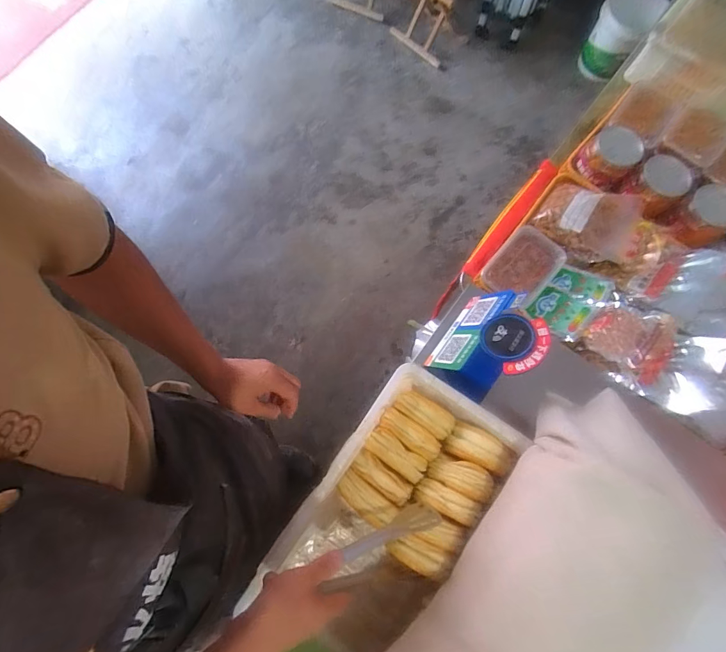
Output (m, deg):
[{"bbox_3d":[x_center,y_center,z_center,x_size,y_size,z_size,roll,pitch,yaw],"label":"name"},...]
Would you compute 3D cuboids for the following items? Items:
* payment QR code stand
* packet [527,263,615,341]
[{"bbox_3d":[0.205,0.031,0.640,0.126,0.168,0.156,37,79,9],"label":"payment QR code stand"},{"bbox_3d":[0.442,-0.057,0.818,0.148,0.030,0.117,-43,59,-10],"label":"packet"}]

